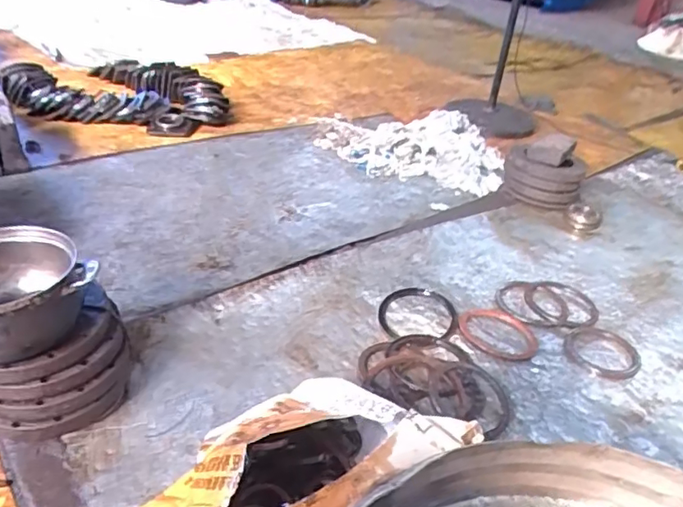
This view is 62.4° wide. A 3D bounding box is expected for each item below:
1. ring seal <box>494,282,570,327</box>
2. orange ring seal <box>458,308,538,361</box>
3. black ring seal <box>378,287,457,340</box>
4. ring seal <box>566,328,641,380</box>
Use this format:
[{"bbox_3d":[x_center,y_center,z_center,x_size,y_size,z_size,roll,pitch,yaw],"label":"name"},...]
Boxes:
[{"bbox_3d":[0.453,0.119,1.331,0.165,0.019,0.152,2,36,-2],"label":"ring seal"},{"bbox_3d":[0.344,0.166,1.228,0.168,0.020,0.157,2,36,-2],"label":"orange ring seal"},{"bbox_3d":[0.175,0.127,1.271,0.168,0.019,0.167,2,36,-2],"label":"black ring seal"},{"bbox_3d":[0.560,0.210,1.208,0.163,0.011,0.147,-27,46,-35],"label":"ring seal"}]

